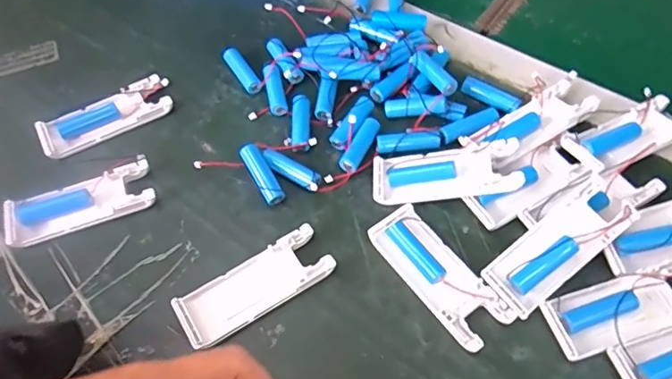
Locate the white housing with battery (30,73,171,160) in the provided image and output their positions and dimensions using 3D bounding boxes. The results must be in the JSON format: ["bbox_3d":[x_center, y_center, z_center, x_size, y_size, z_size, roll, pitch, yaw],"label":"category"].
[{"bbox_3d":[-0.193,-0.061,0.436,0.106,0.021,0.037,-29,60,-14],"label":"white housing with battery"}]

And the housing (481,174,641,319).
[{"bbox_3d":[0.150,0.038,0.347,0.107,0.018,0.040,-39,62,-5],"label":"housing"}]

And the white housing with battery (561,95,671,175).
[{"bbox_3d":[0.226,-0.044,0.392,0.101,0.018,0.041,-25,59,-11],"label":"white housing with battery"}]

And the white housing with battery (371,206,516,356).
[{"bbox_3d":[0.069,0.057,0.350,0.041,0.014,0.104,-33,61,-16],"label":"white housing with battery"}]

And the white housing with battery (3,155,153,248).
[{"bbox_3d":[-0.193,0.009,0.392,0.105,0.015,0.045,-19,58,-8],"label":"white housing with battery"}]

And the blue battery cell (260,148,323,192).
[{"bbox_3d":[-0.033,-0.013,0.396,0.053,0.018,0.017,31,64,21],"label":"blue battery cell"}]

